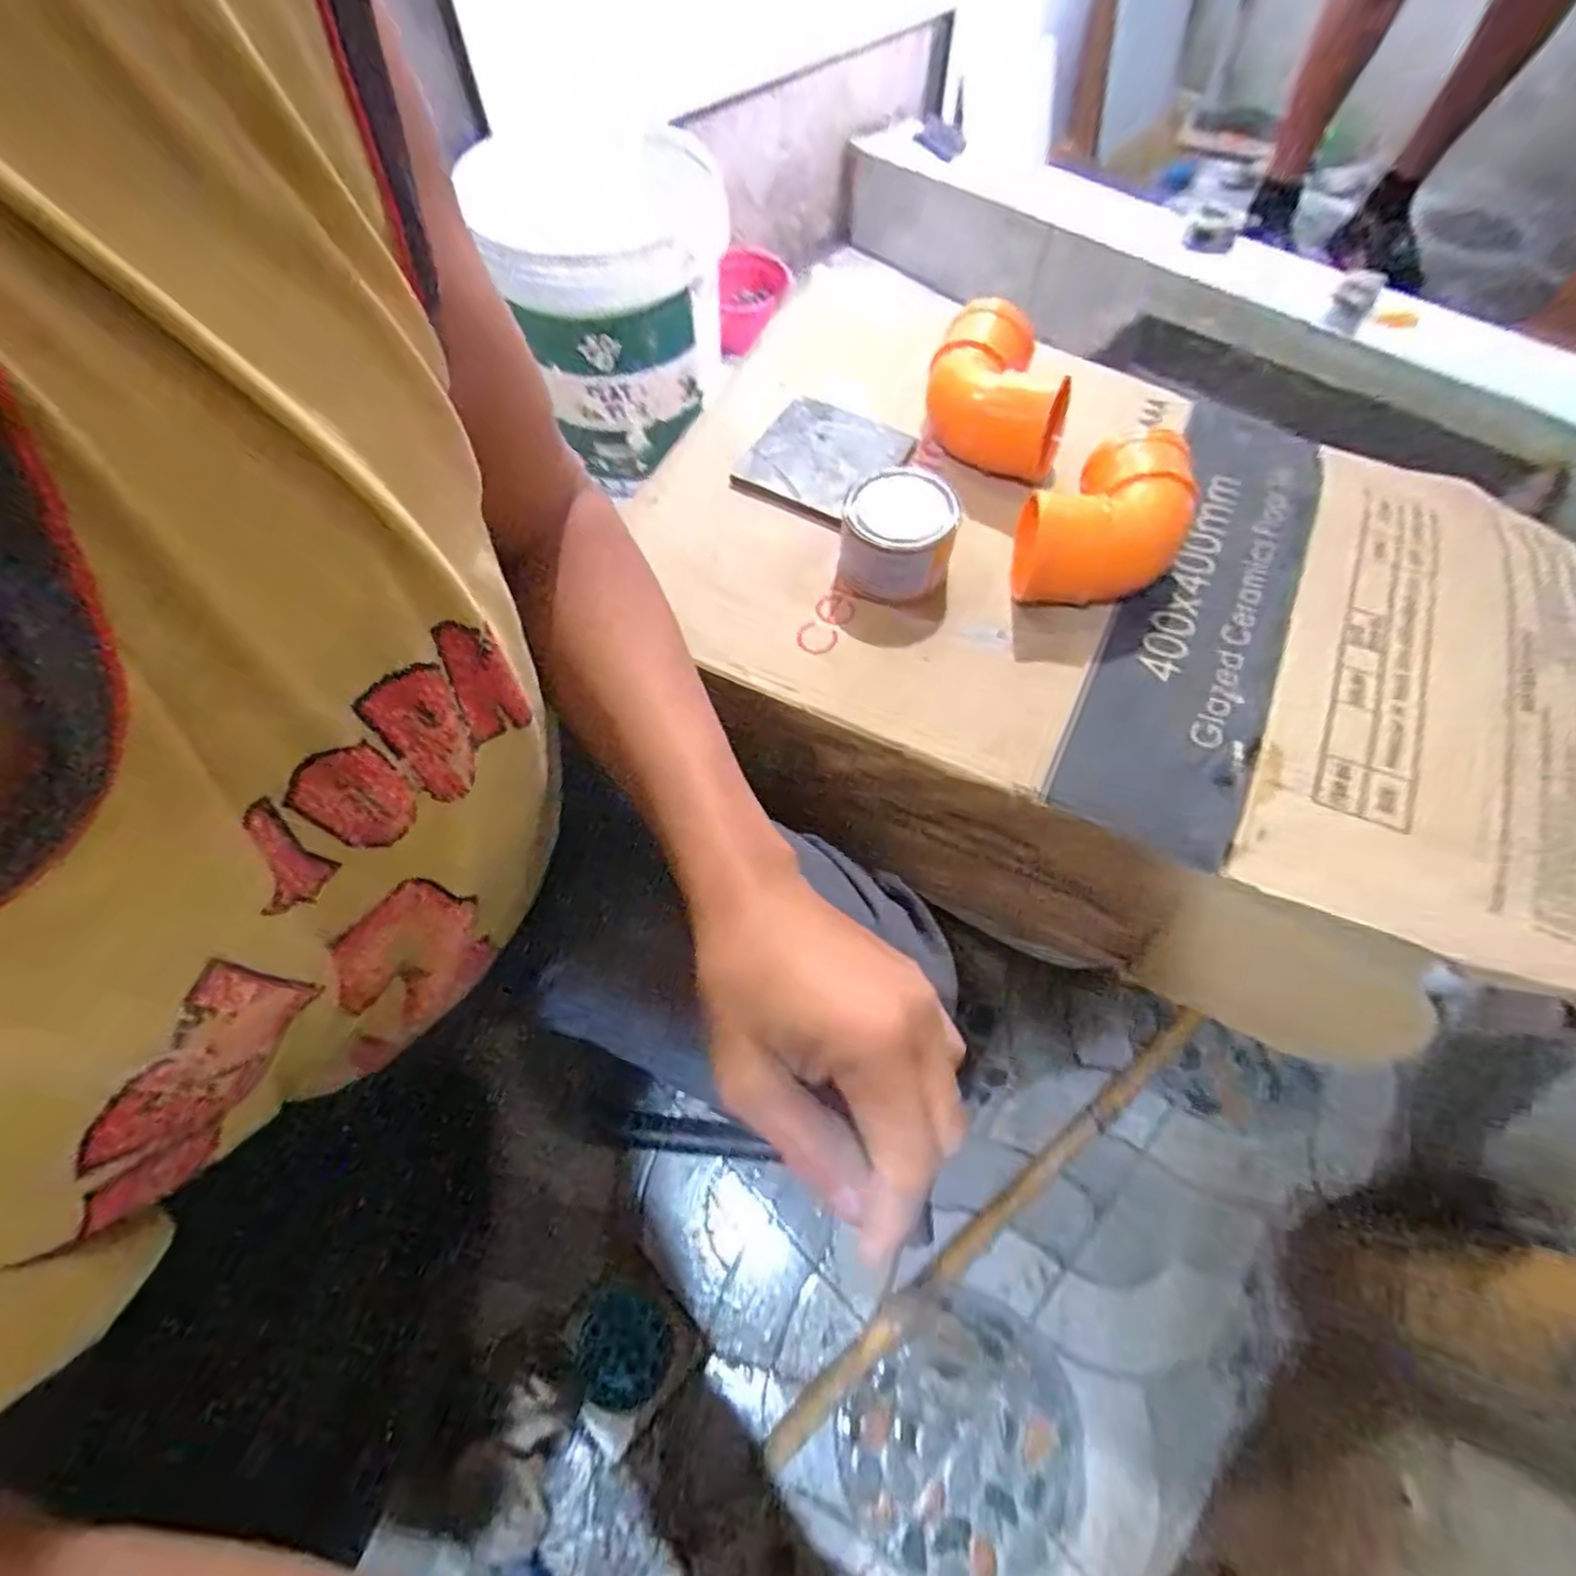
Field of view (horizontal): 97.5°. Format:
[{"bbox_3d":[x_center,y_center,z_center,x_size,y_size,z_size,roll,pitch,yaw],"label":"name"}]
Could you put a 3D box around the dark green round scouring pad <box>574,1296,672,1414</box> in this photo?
[{"bbox_3d":[-0.128,0.439,0.536,0.070,0.014,0.067,10,61,8],"label":"dark green round scouring pad"}]

